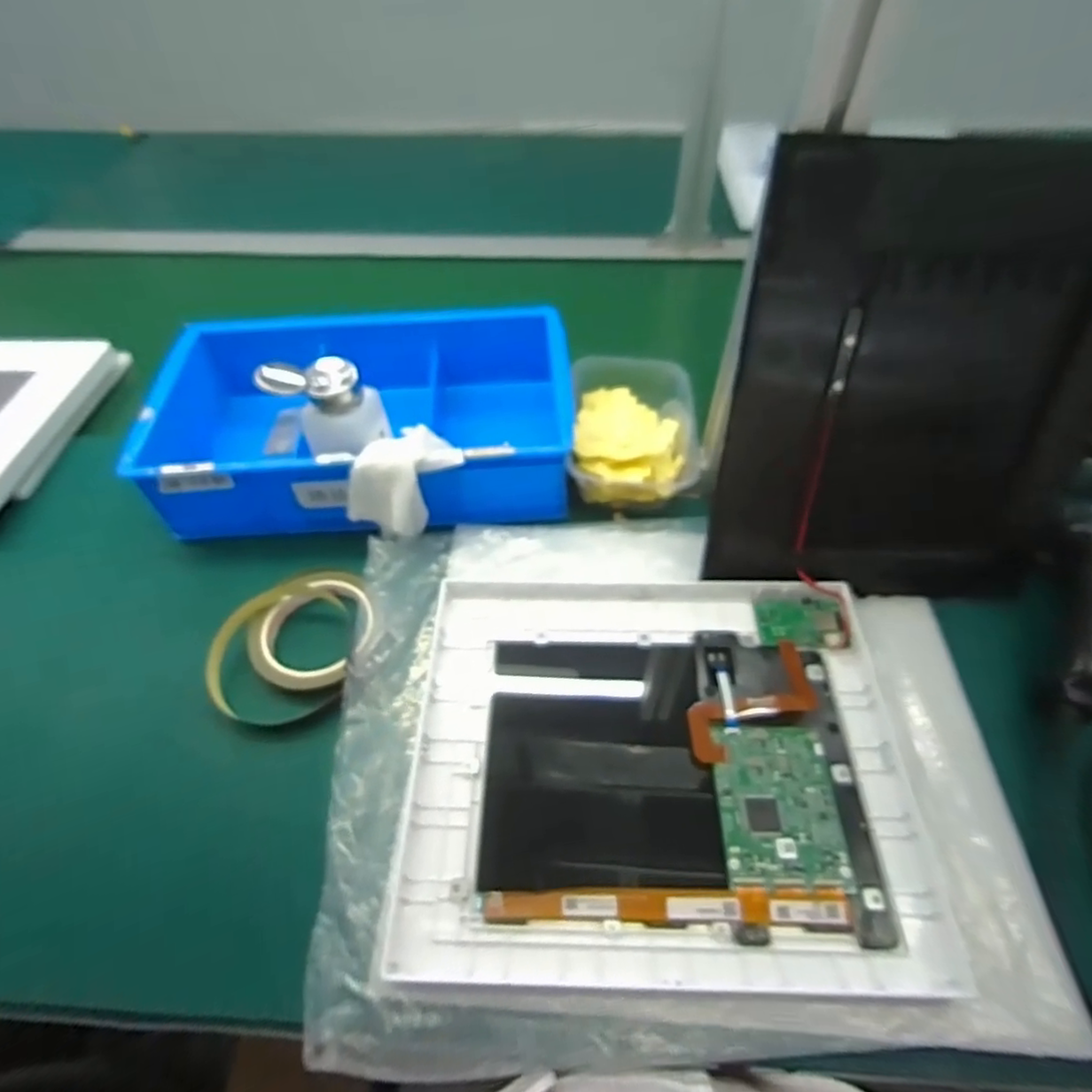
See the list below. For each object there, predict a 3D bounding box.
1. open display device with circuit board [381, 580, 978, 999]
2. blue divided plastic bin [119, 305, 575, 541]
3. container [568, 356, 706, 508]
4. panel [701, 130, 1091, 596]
[{"bbox_3d":[0.069,0.132,0.406,0.303,0.016,0.253,1,51,1],"label":"open display device with circuit board"},{"bbox_3d":[-0.156,-0.123,0.570,0.351,0.079,0.227,-4,51,-3],"label":"blue divided plastic bin"},{"bbox_3d":[0.077,-0.107,0.566,0.111,0.044,0.164,2,51,2],"label":"container"},{"bbox_3d":[0.239,-0.099,0.412,0.248,0.283,0.036,3,28,-1],"label":"panel"}]

